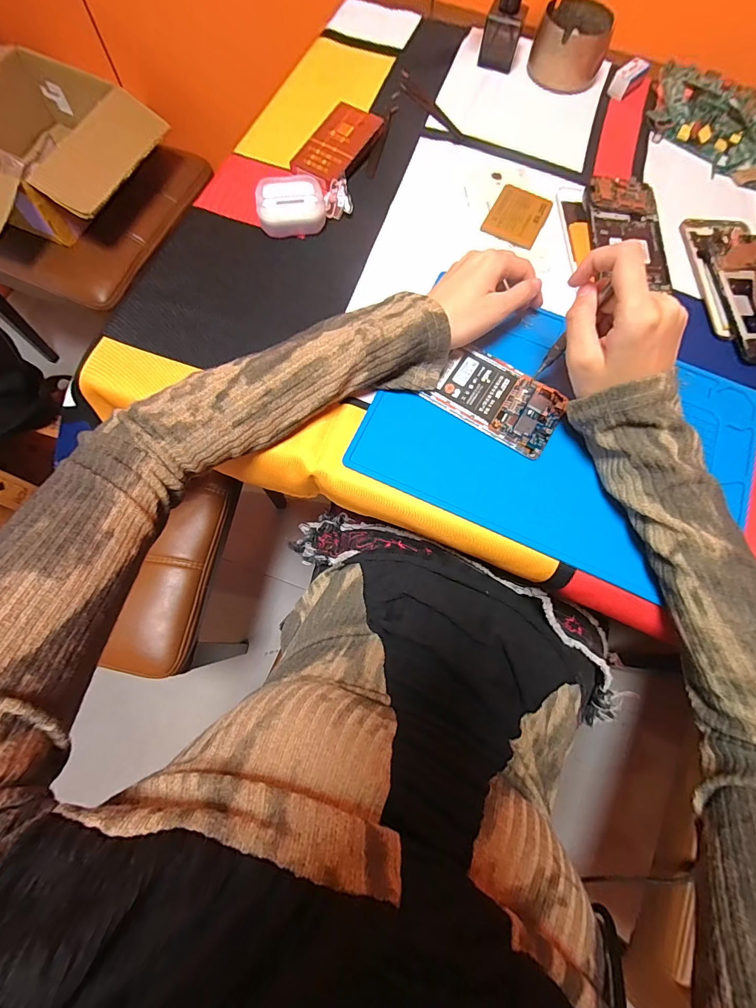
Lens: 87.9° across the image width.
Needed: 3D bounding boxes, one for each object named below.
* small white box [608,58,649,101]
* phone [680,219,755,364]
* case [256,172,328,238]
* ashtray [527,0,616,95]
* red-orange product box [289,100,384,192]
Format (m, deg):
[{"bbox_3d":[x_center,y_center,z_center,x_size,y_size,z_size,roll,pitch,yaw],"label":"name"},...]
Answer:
[{"bbox_3d":[0.305,-0.519,0.478,0.025,0.019,0.051,39,75,10],"label":"small white box"},{"bbox_3d":[0.365,-0.220,0.392,0.082,0.012,0.181,-3,73,-3],"label":"phone"},{"bbox_3d":[-0.085,-0.297,0.389,0.065,0.031,0.049,-6,73,-4],"label":"case"},{"bbox_3d":[0.231,-0.549,0.470,0.084,0.047,0.086,20,73,4],"label":"ashtray"},{"bbox_3d":[-0.045,-0.377,0.418,0.055,0.020,0.109,30,74,7],"label":"red-orange product box"}]

